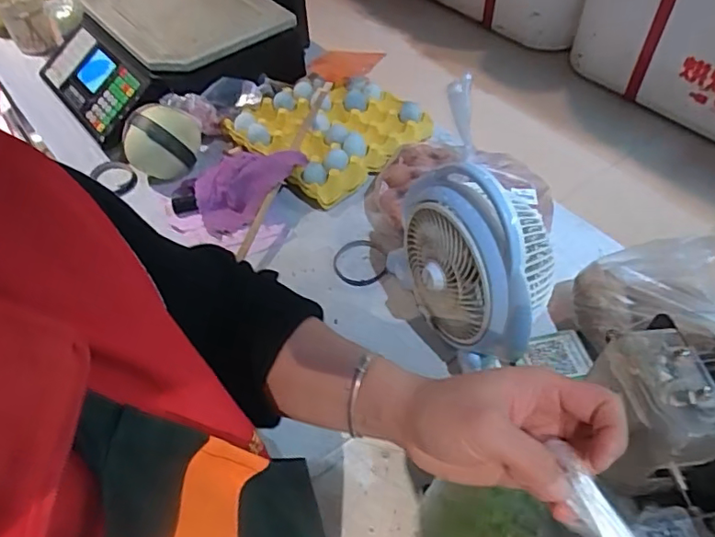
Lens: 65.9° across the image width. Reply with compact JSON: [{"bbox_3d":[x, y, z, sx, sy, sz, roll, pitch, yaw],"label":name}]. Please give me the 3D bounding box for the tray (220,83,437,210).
[{"bbox_3d":[-0.048,-0.252,1.030,0.307,0.063,0.265,-36,59,-26],"label":"tray"}]

